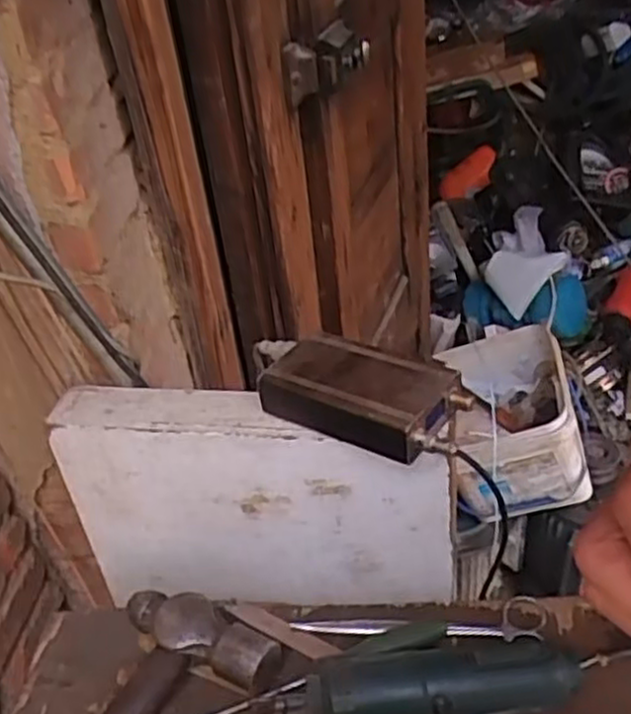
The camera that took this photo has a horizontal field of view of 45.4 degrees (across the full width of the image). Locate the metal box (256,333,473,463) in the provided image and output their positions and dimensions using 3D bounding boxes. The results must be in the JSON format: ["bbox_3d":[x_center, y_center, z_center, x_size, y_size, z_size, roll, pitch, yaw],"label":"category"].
[{"bbox_3d":[0.037,0.030,0.620,0.169,0.039,0.092,16,43,28],"label":"metal box"}]

